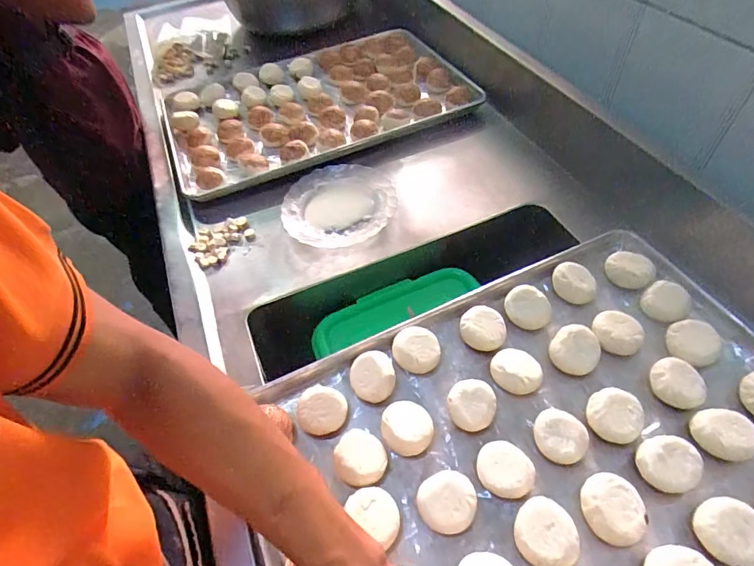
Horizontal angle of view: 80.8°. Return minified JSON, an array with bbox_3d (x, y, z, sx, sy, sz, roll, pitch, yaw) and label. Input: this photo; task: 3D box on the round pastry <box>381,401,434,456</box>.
[{"bbox_3d":[0.035,0.162,0.495,0.055,0.036,0.054,-4,51,4],"label":"round pastry"}]

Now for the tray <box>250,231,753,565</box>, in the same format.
[{"bbox_3d":[0.180,0.162,0.473,0.597,0.034,0.399,-23,52,-11],"label":"tray"}]

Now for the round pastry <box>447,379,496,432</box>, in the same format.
[{"bbox_3d":[0.108,0.140,0.503,0.049,0.031,0.051,-4,51,4],"label":"round pastry"}]

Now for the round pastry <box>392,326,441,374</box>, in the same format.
[{"bbox_3d":[0.049,0.082,0.545,0.055,0.033,0.054,-4,51,4],"label":"round pastry"}]

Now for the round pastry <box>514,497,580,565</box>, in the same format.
[{"bbox_3d":[0.159,0.239,0.419,0.054,0.033,0.055,-4,51,4],"label":"round pastry"}]

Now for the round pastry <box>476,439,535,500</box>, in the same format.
[{"bbox_3d":[0.134,0.195,0.461,0.056,0.030,0.051,-4,51,4],"label":"round pastry"}]

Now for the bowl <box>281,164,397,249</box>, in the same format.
[{"bbox_3d":[-0.062,-0.130,0.728,0.178,0.033,0.163,-4,51,4],"label":"bowl"}]

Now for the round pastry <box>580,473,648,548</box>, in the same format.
[{"bbox_3d":[0.228,0.219,0.429,0.057,0.036,0.058,-4,51,4],"label":"round pastry"}]

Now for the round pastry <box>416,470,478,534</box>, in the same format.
[{"bbox_3d":[0.071,0.220,0.444,0.055,0.036,0.053,-4,51,4],"label":"round pastry"}]

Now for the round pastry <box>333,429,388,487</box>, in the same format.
[{"bbox_3d":[-0.018,0.192,0.480,0.056,0.034,0.052,-4,51,4],"label":"round pastry"}]

